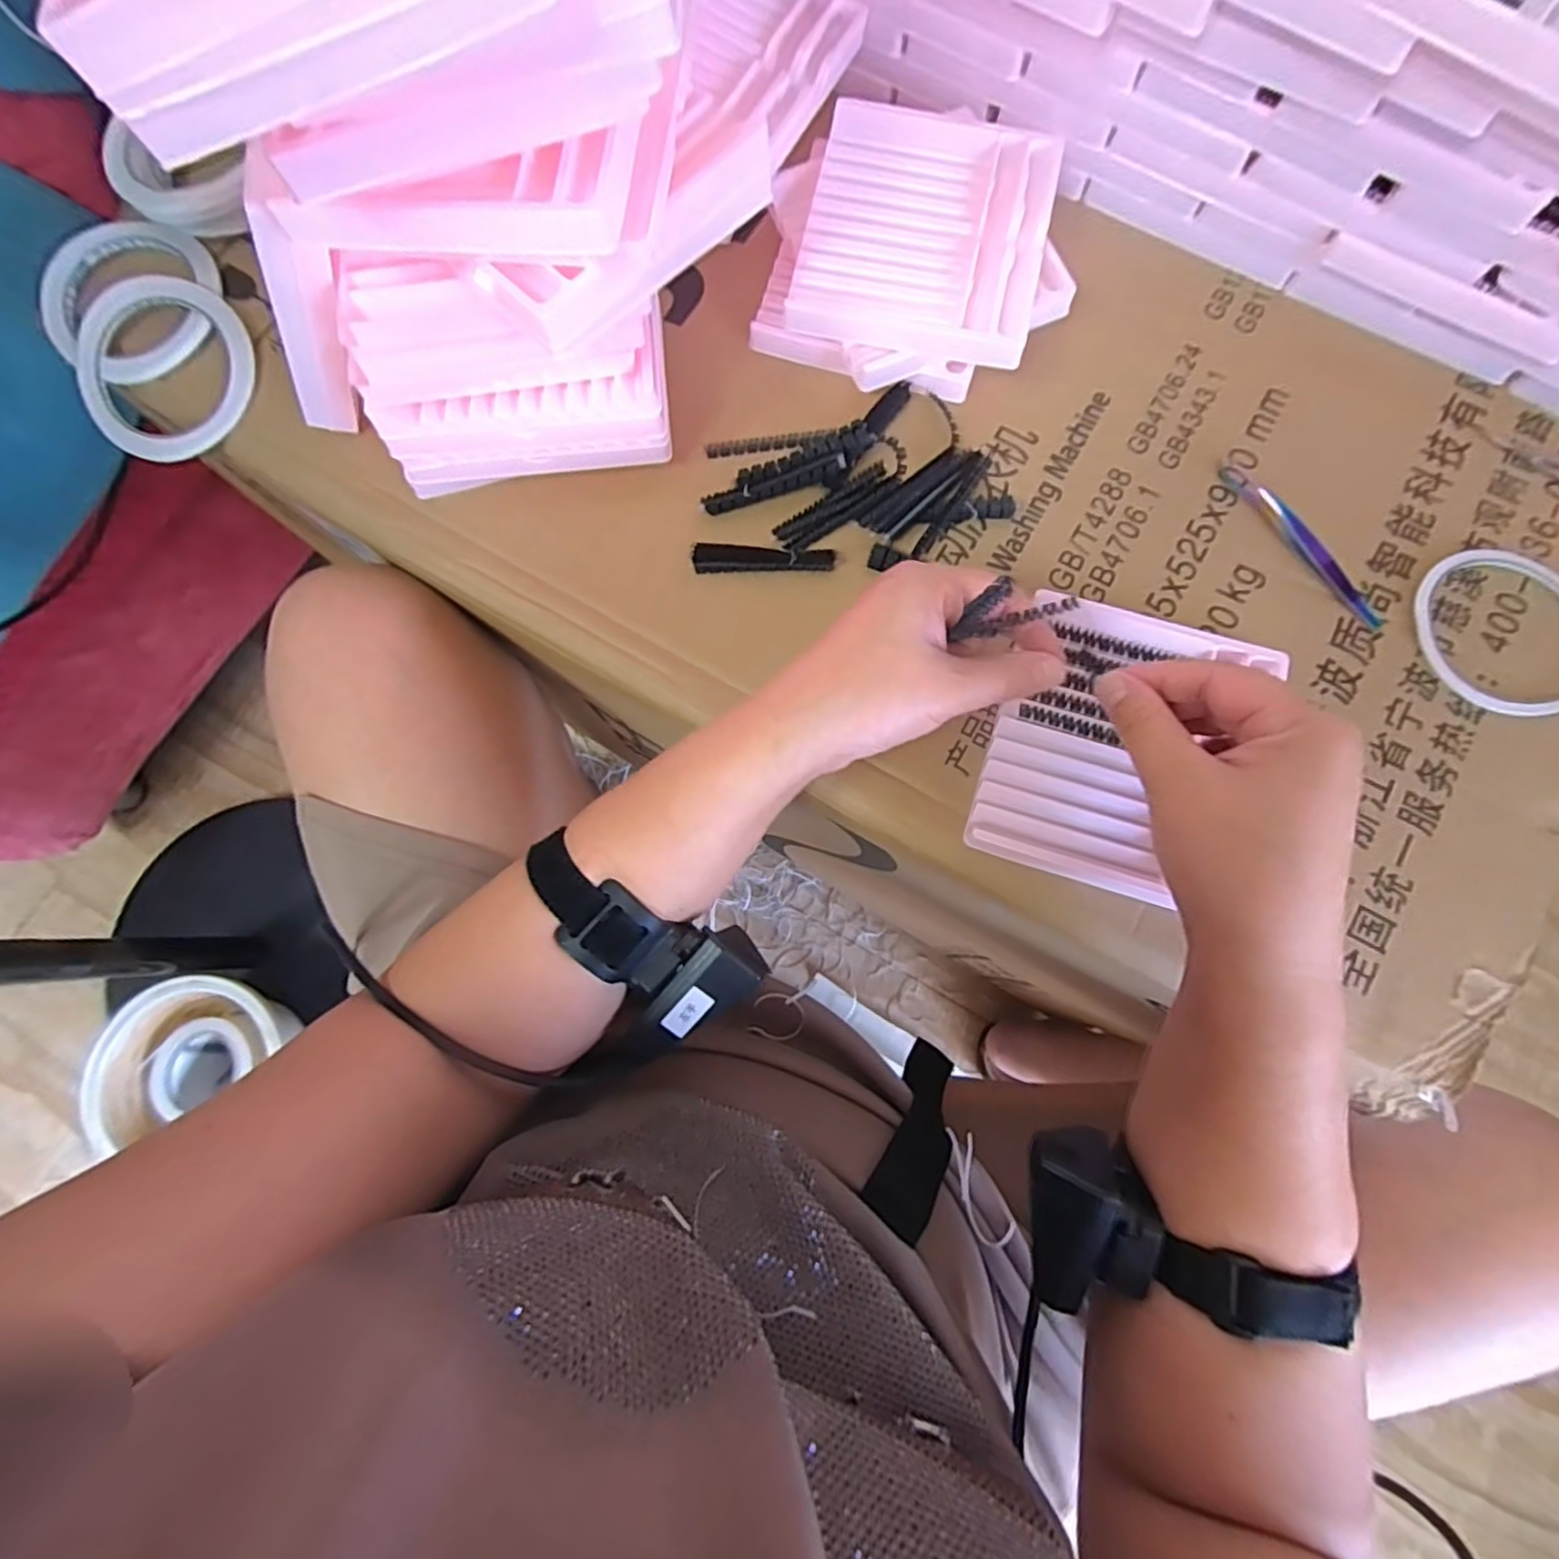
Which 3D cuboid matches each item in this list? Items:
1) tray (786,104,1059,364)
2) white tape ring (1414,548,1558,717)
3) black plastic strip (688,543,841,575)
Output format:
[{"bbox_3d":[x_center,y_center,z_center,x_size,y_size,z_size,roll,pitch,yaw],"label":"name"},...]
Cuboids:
[{"bbox_3d":[0.082,-0.307,0.386,0.130,0.018,0.143,13,79,4],"label":"tray"},{"bbox_3d":[0.380,-0.075,0.358,0.091,0.008,0.087,0,78,1],"label":"white tape ring"},{"bbox_3d":[-0.009,-0.121,0.380,0.078,0.006,0.015,2,78,1],"label":"black plastic strip"}]

